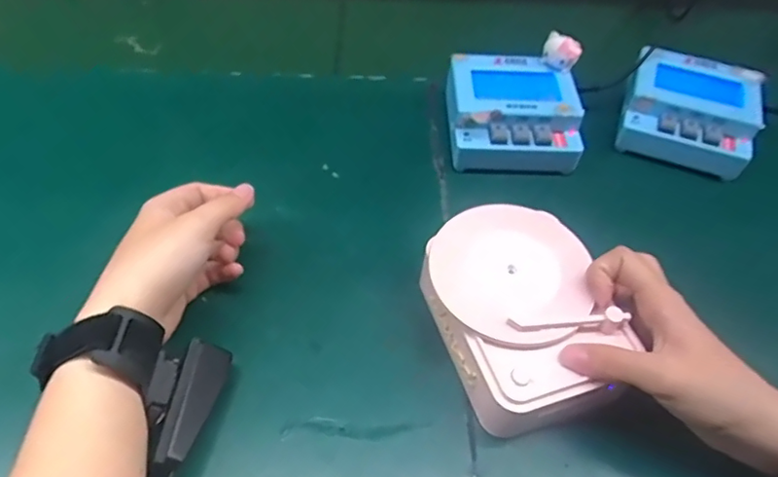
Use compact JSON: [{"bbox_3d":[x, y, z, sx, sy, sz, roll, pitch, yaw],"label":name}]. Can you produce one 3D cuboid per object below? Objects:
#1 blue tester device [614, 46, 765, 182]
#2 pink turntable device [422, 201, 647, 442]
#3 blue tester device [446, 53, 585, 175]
[{"bbox_3d":[0.256,-0.109,0.487,0.104,0.047,0.094,20,52,12],"label":"blue tester device"},{"bbox_3d":[0.082,0.047,0.352,0.095,0.051,0.131,-15,53,-15],"label":"pink turntable device"},{"bbox_3d":[0.102,-0.104,0.475,0.105,0.046,0.097,4,51,-1],"label":"blue tester device"}]

